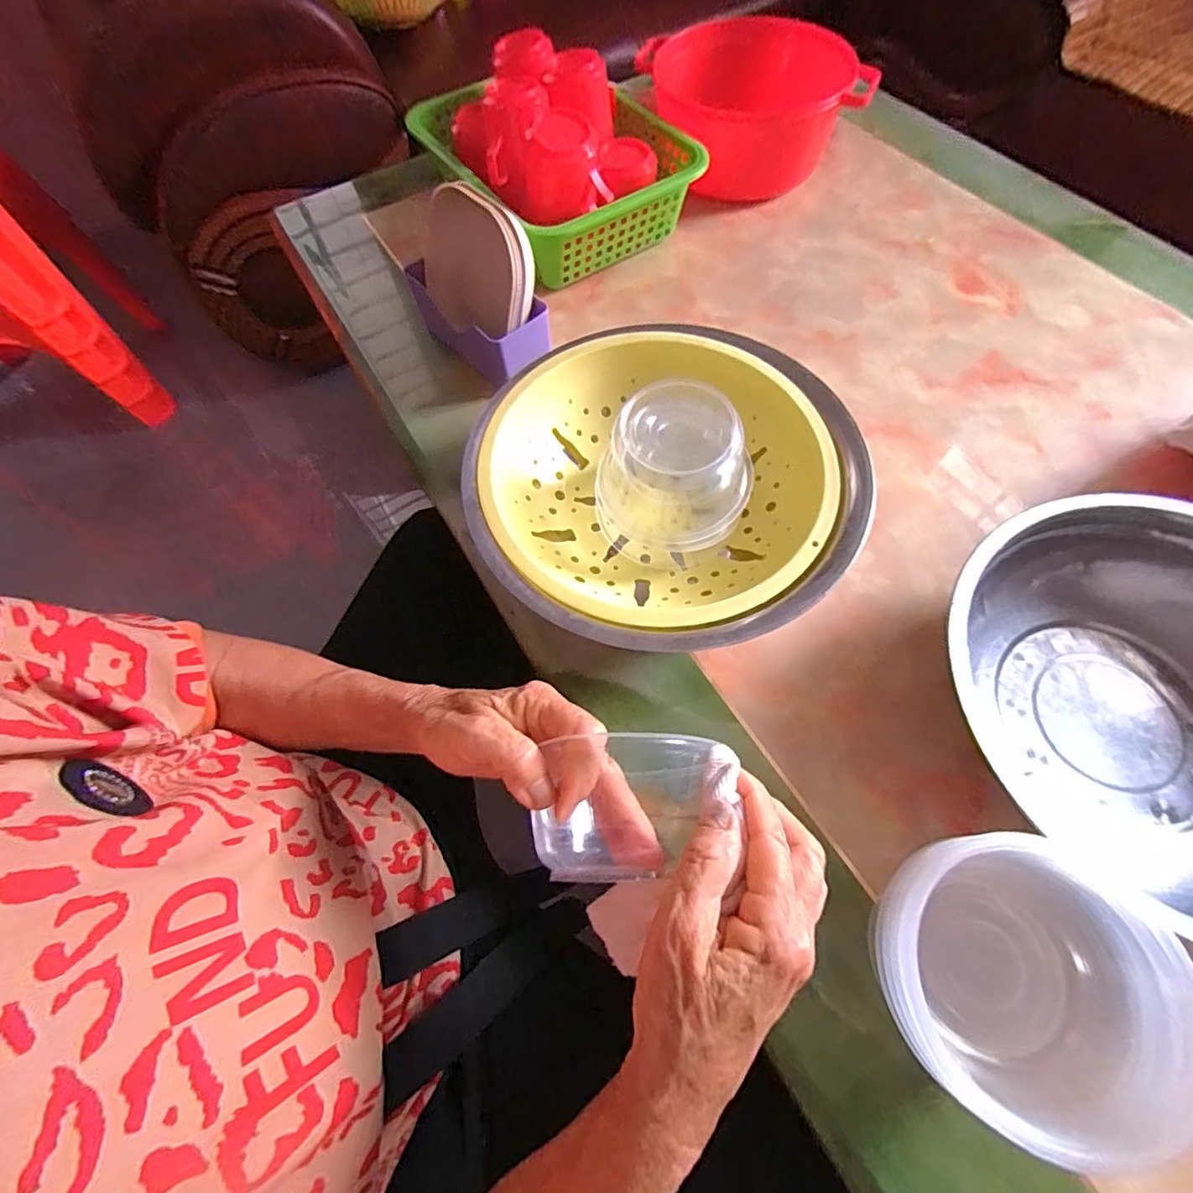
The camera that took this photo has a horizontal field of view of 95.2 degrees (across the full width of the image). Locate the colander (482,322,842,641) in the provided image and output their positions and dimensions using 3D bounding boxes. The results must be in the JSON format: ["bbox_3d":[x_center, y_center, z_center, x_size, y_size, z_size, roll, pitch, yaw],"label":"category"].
[{"bbox_3d":[0.042,-0.083,0.422,0.240,0.071,0.252,-2,64,3],"label":"colander"}]

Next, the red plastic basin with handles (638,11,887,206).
[{"bbox_3d":[0.168,-0.556,0.626,0.191,0.109,0.204,-22,64,-7],"label":"red plastic basin with handles"}]

